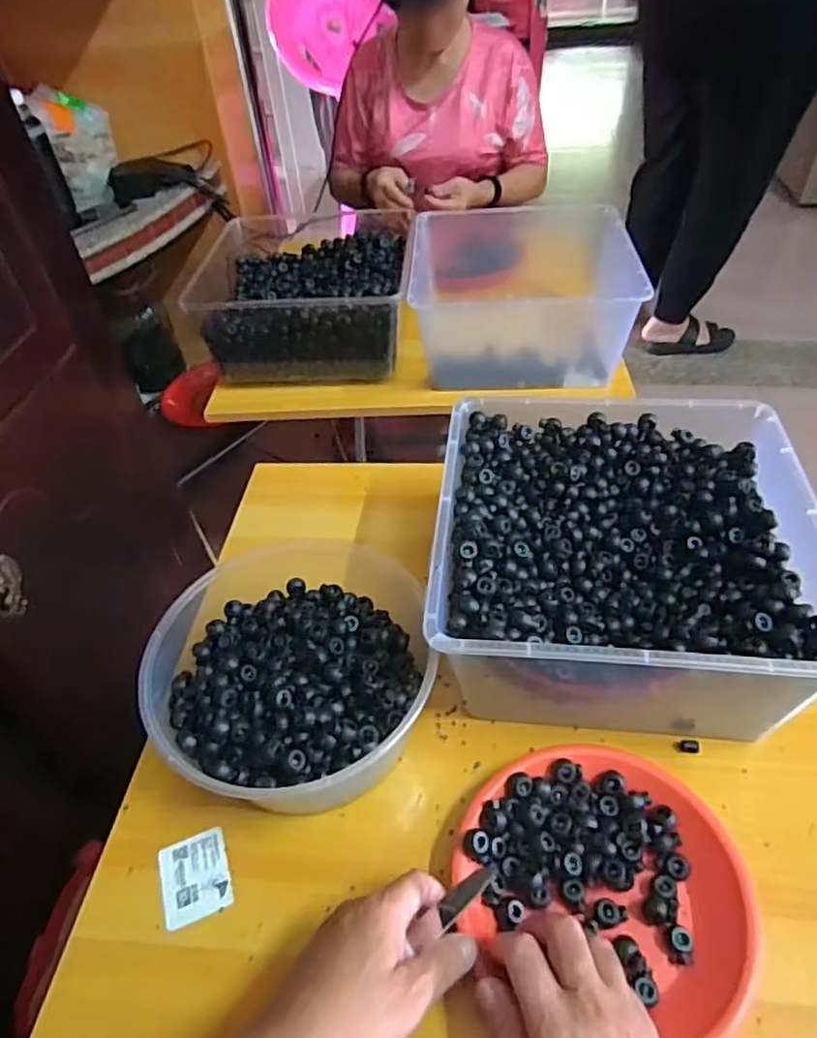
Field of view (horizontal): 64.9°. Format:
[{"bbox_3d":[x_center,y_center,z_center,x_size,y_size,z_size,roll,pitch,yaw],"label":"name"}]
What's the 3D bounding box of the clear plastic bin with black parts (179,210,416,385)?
[{"bbox_3d":[-0.144,-0.334,0.981,0.282,0.135,0.263,-3,45,2],"label":"clear plastic bin with black parts"}]

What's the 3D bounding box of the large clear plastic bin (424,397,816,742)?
[{"bbox_3d":[0.179,0.038,0.574,0.294,0.148,0.288,2,46,8],"label":"large clear plastic bin"}]

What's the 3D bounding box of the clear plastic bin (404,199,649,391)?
[{"bbox_3d":[0.151,-0.331,0.934,0.289,0.149,0.341,-3,45,2],"label":"clear plastic bin"}]

